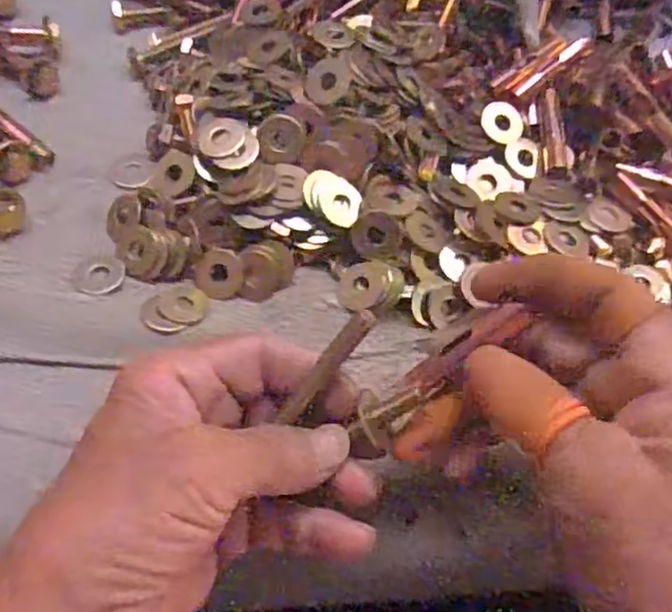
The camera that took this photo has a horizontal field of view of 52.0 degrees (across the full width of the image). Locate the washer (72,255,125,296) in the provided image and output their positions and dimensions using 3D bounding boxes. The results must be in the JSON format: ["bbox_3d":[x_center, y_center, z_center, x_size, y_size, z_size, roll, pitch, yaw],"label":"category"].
[{"bbox_3d":[-0.101,-0.013,0.296,0.021,0.004,0.018,-30,65,-18],"label":"washer"}]

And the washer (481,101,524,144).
[{"bbox_3d":[0.079,-0.087,0.326,0.020,0.004,0.021,2,80,-9],"label":"washer"}]

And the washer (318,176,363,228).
[{"bbox_3d":[0.001,-0.045,0.294,0.019,0.004,0.020,5,77,-23],"label":"washer"}]

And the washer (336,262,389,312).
[{"bbox_3d":[0.011,-0.009,0.296,0.022,0.004,0.022,-7,74,26],"label":"washer"}]

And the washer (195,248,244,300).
[{"bbox_3d":[-0.051,-0.014,0.299,0.020,0.004,0.021,9,94,-3],"label":"washer"}]

